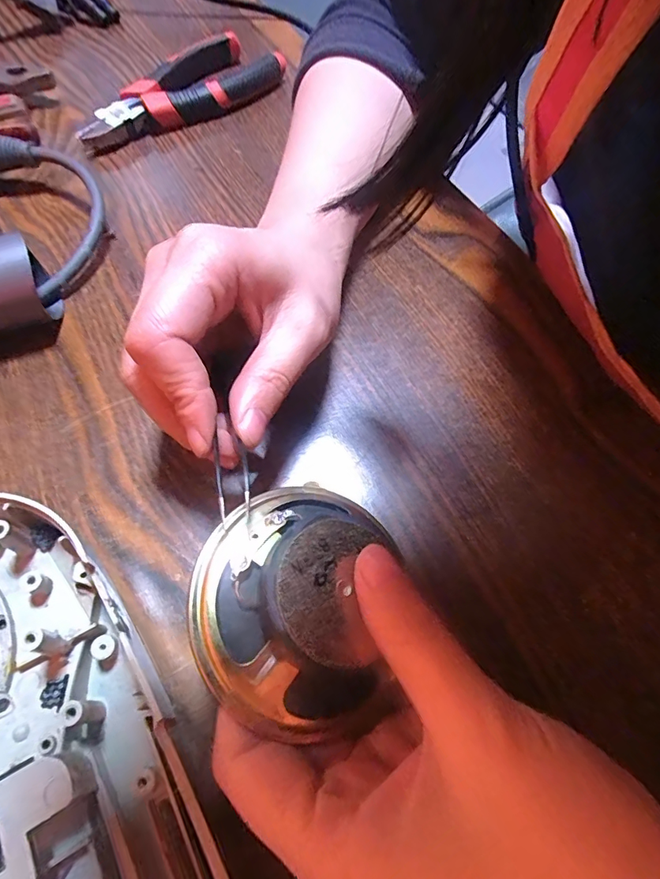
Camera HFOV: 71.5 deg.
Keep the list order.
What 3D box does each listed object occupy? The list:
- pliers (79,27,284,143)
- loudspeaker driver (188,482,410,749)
[{"bbox_3d":[-0.097,-0.236,0.316,0.054,0.028,0.154,32,65,14],"label":"pliers"},{"bbox_3d":[-0.010,0.043,0.131,0.055,0.023,0.070,5,59,-2],"label":"loudspeaker driver"}]

